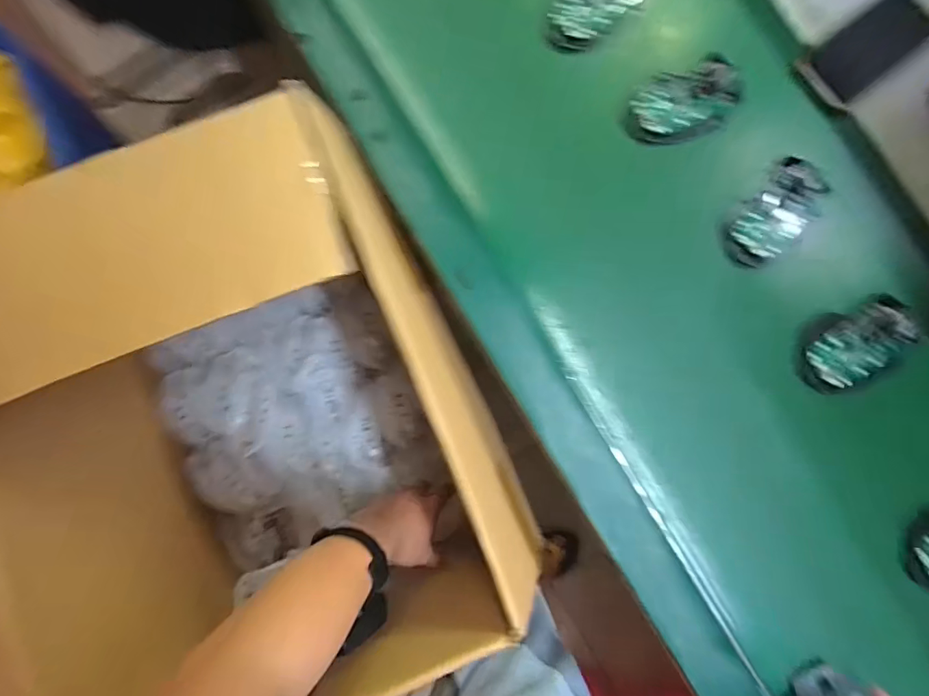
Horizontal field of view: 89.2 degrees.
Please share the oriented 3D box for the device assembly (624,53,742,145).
[{"bbox_3d":[0.214,-0.243,0.464,0.113,0.023,0.069,-22,85,-3],"label":"device assembly"}]

